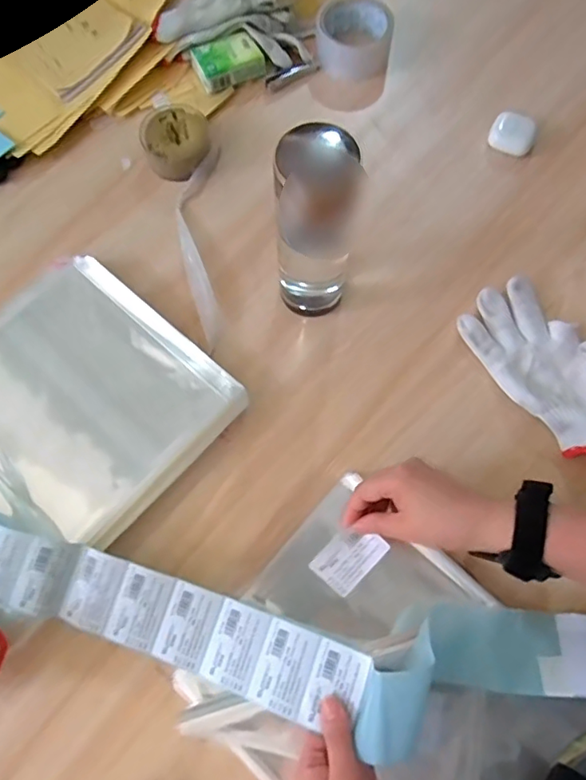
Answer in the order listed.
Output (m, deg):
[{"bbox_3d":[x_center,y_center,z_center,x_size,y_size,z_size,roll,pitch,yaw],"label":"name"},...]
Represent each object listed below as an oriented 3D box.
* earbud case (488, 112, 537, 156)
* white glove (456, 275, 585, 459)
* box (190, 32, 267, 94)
[{"bbox_3d":[0.248,-0.290,0.614,0.048,0.021,0.048,27,73,8],"label":"earbud case"},{"bbox_3d":[0.242,-0.020,0.507,0.089,0.037,0.188,-27,74,-10],"label":"white glove"},{"bbox_3d":[-0.076,-0.391,0.647,0.073,0.024,0.060,-24,74,-9],"label":"box"}]

